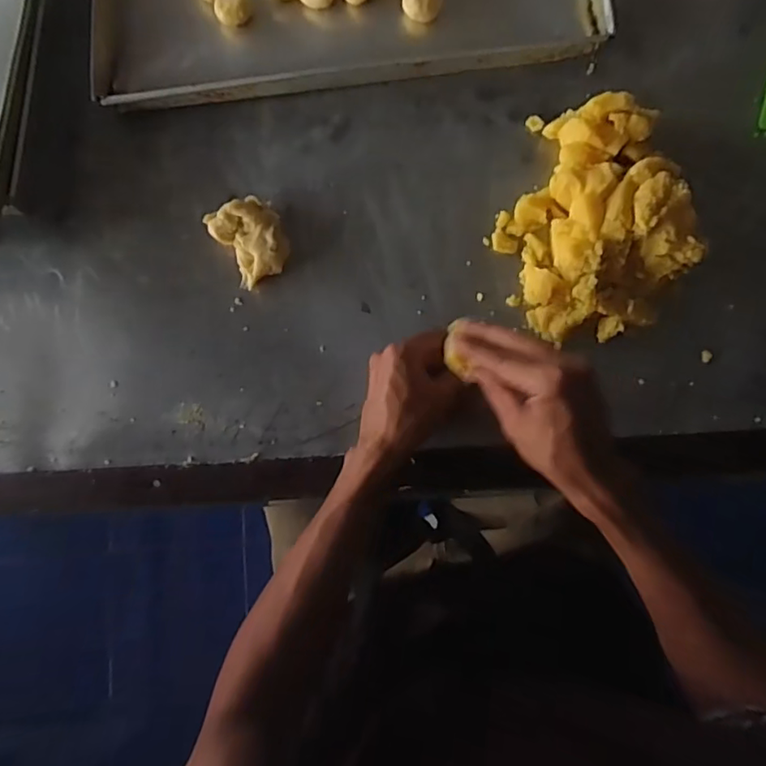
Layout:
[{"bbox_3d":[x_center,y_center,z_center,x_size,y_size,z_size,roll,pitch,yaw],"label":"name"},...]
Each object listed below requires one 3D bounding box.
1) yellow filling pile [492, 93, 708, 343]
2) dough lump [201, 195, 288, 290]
[{"bbox_3d":[0.183,-0.148,0.507,0.153,0.059,0.217,-16,81,2],"label":"yellow filling pile"},{"bbox_3d":[-0.125,-0.137,0.542,0.062,0.031,0.073,-26,81,0],"label":"dough lump"}]

